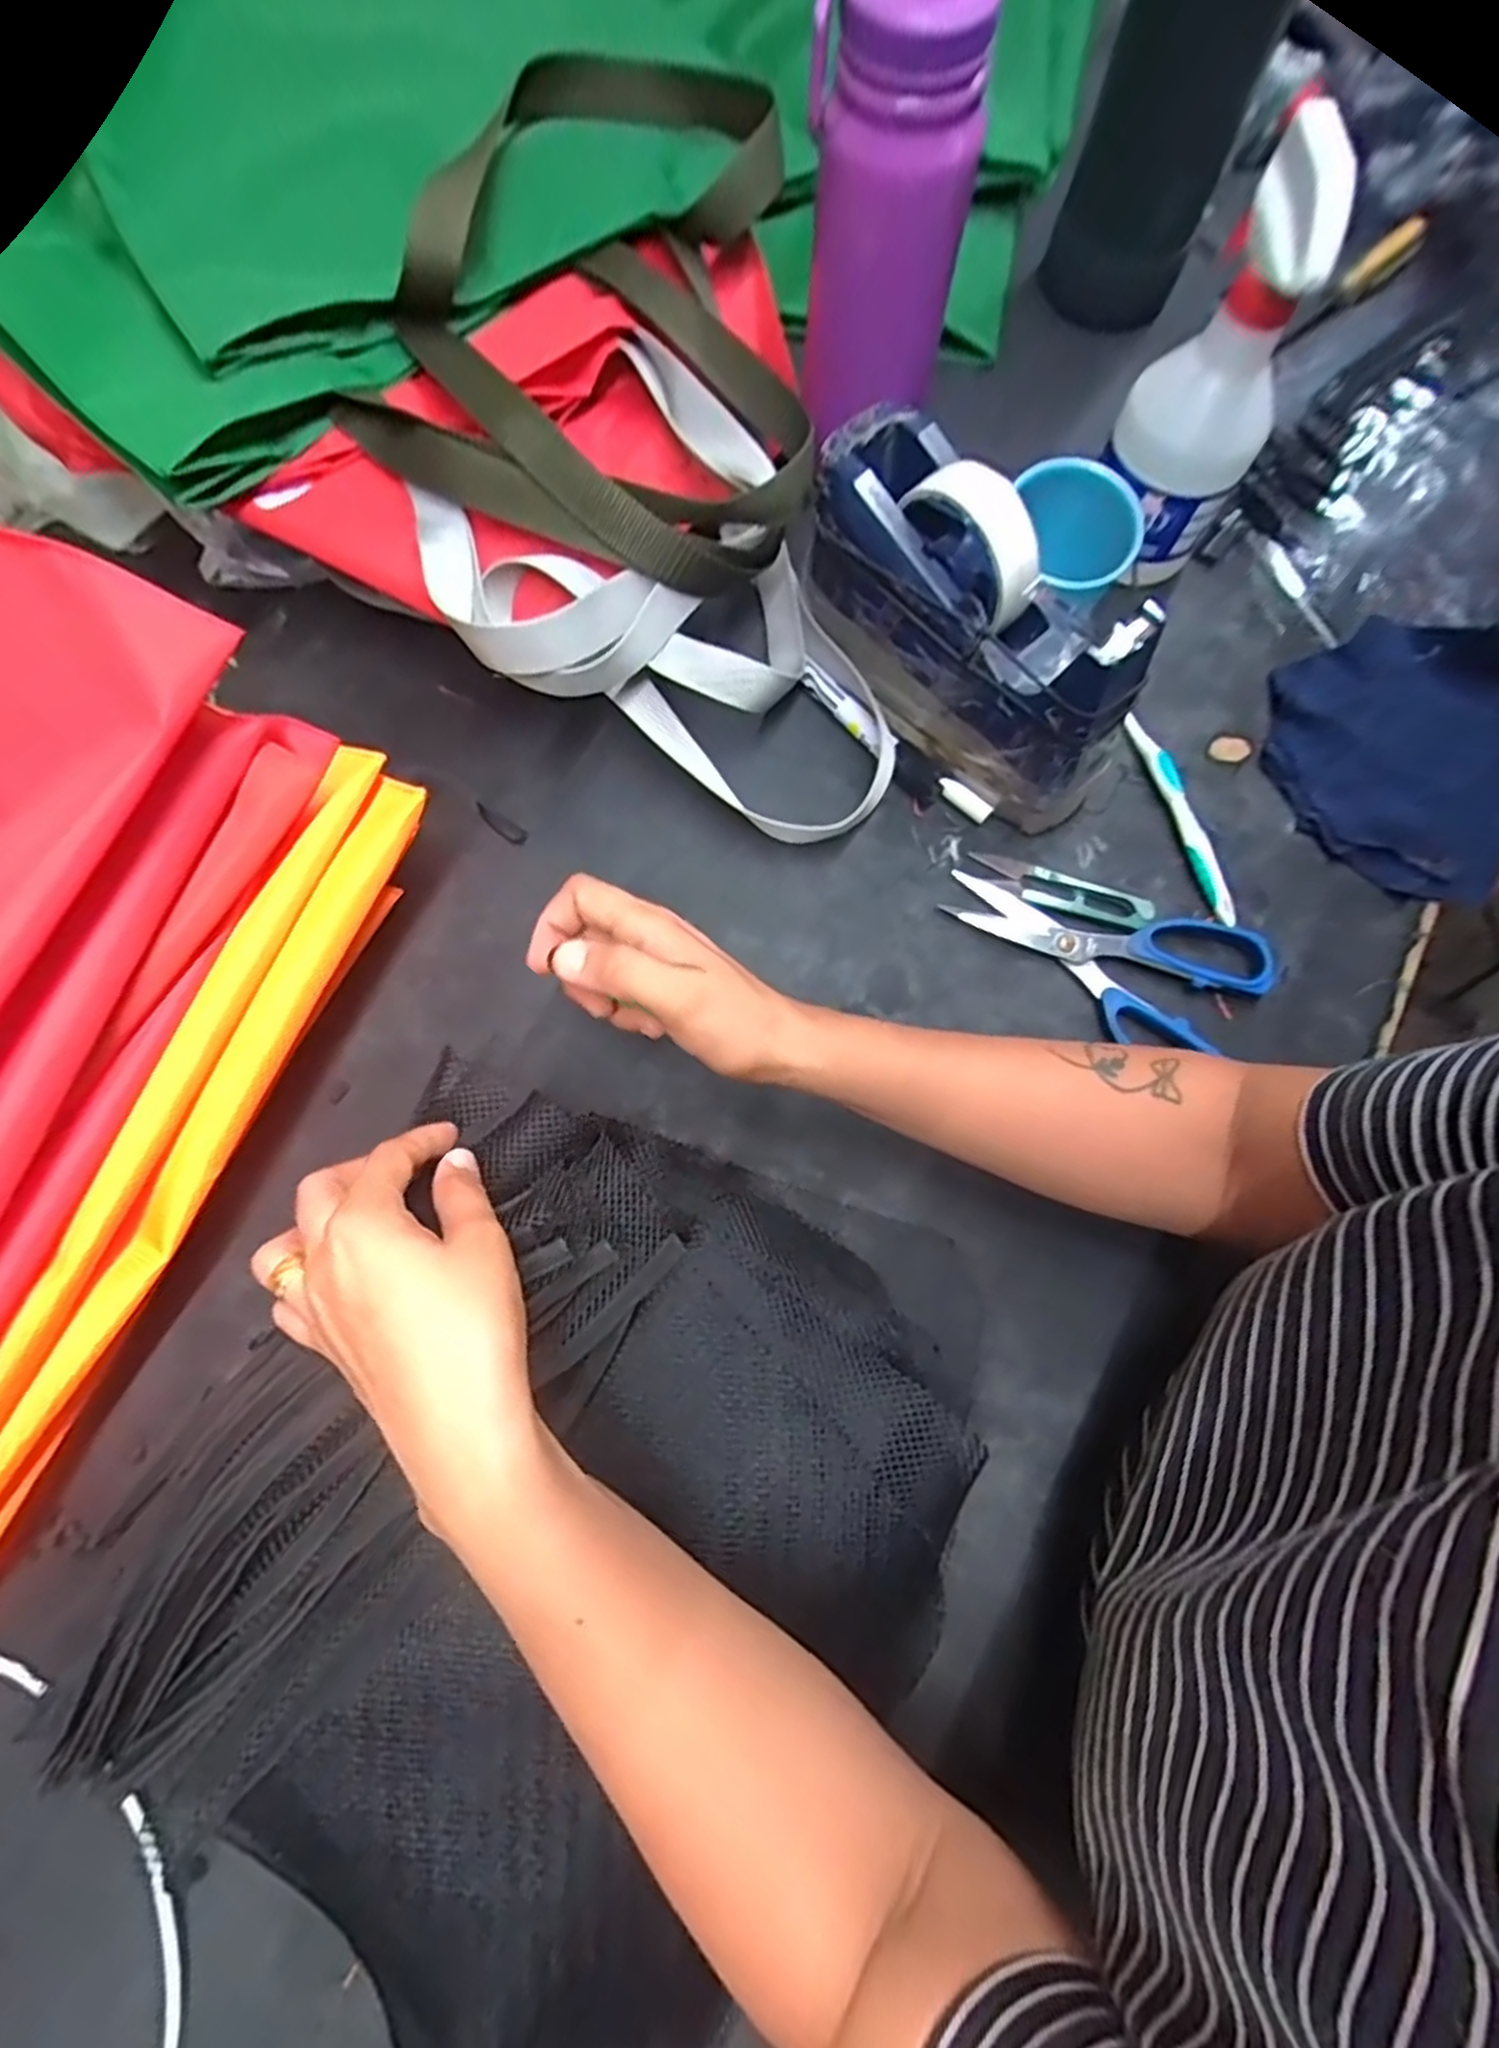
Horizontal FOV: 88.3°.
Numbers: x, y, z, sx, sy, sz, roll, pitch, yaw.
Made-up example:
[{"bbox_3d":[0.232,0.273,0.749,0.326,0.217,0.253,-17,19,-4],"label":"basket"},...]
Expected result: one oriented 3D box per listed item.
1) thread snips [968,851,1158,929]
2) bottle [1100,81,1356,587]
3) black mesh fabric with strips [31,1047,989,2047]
[{"bbox_3d":[0.175,-0.076,0.434,0.100,0.013,0.024,20,75,4],"label":"thread snips"},{"bbox_3d":[0.250,-0.341,0.406,0.072,0.181,0.092,34,76,8],"label":"bottle"},{"bbox_3d":[-0.077,0.212,0.313,0.294,0.088,0.329,37,77,9],"label":"black mesh fabric with strips"}]

